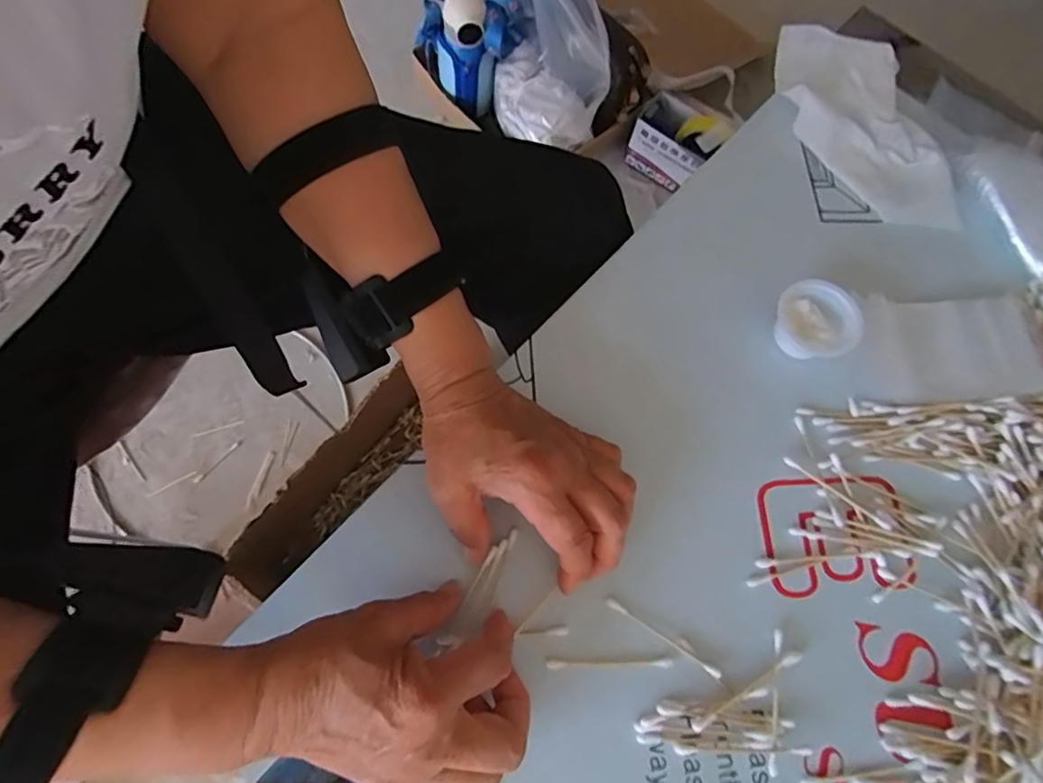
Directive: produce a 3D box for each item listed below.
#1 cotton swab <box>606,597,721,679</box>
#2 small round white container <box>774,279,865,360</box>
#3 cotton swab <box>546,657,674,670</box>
[{"bbox_3d":[0.081,0.141,0.323,0.073,0.004,0.006,32,73,10],"label":"cotton swab"},{"bbox_3d":[0.196,-0.047,0.376,0.048,0.021,0.048,0,71,-1],"label":"small round white container"},{"bbox_3d":[0.050,0.154,0.319,0.071,0.004,0.006,1,71,-1],"label":"cotton swab"}]

